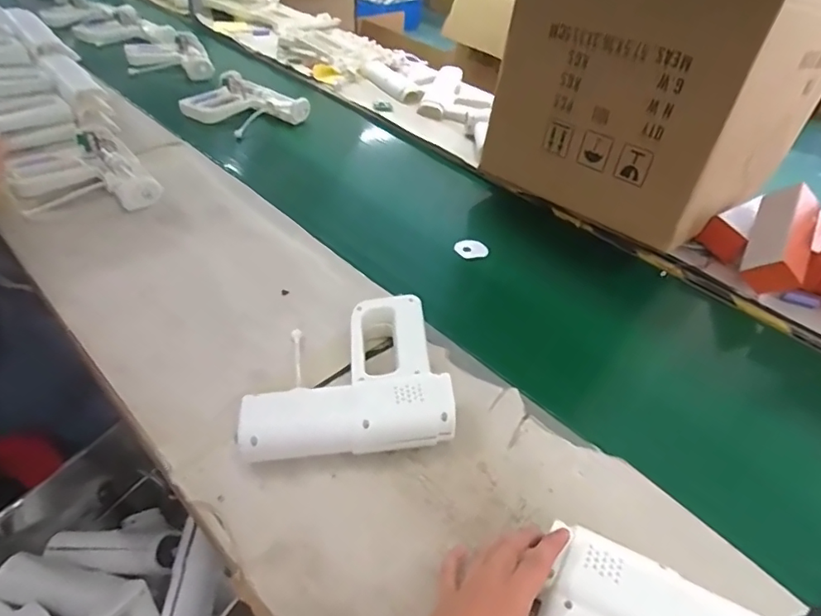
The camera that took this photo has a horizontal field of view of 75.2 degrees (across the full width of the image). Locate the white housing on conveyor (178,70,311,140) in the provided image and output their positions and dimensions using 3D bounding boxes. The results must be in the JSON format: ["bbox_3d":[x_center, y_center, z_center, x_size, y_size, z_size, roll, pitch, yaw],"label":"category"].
[{"bbox_3d":[-0.363,-0.451,1.211,0.266,0.063,0.231,16,42,11],"label":"white housing on conveyor"}]

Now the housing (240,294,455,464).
[{"bbox_3d":[-0.071,0.074,0.581,0.208,0.065,0.181,-3,42,-9],"label":"housing"}]

